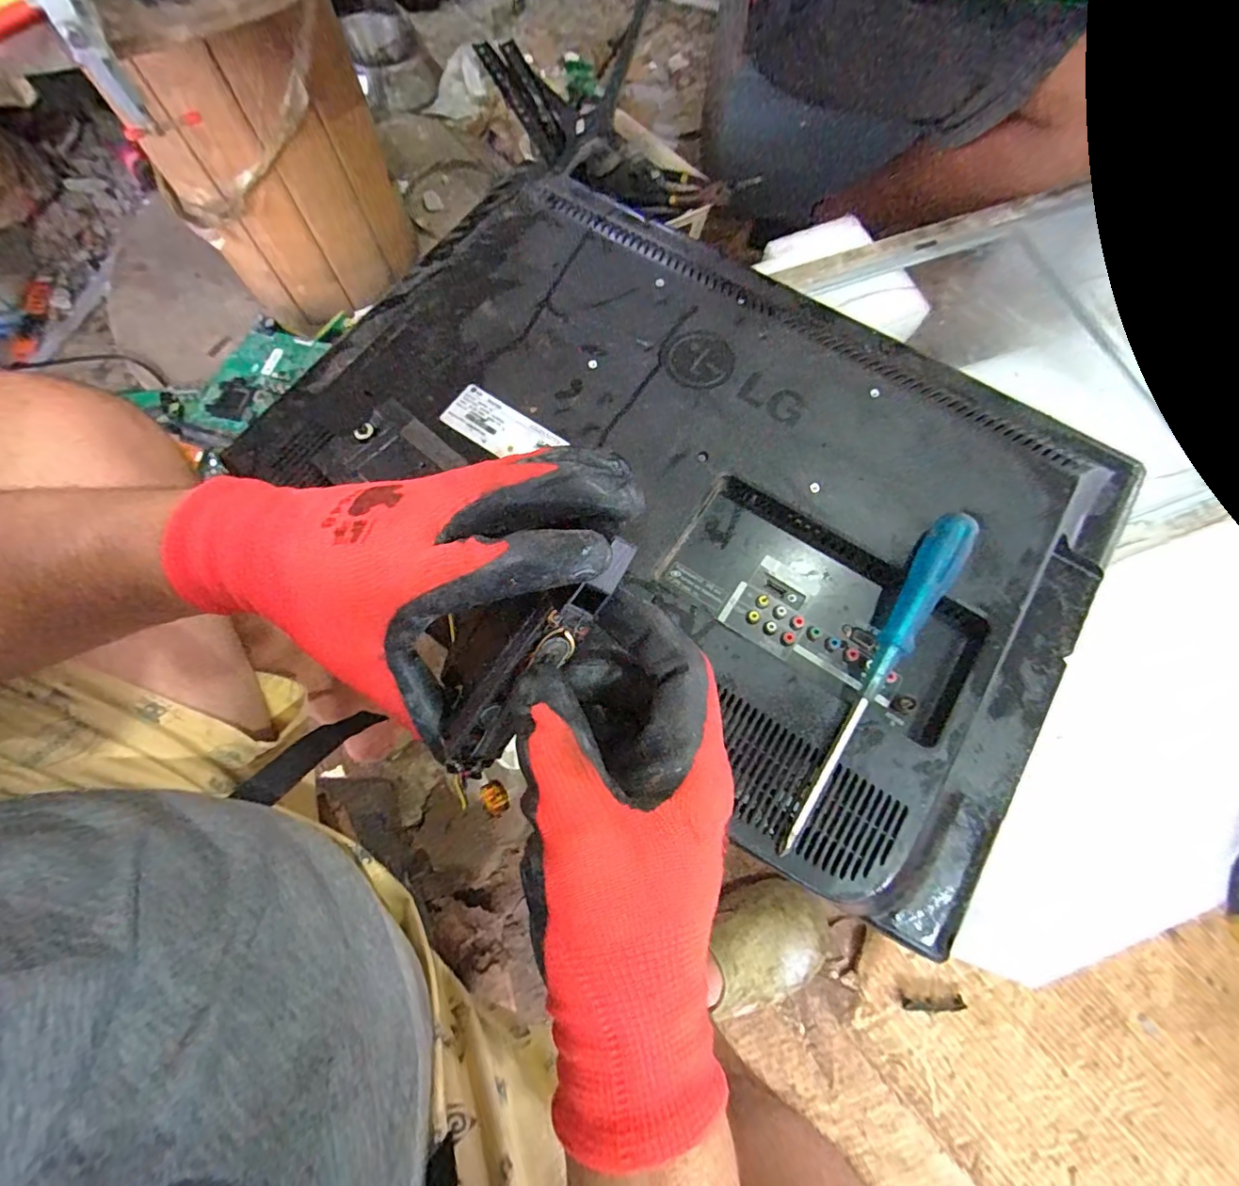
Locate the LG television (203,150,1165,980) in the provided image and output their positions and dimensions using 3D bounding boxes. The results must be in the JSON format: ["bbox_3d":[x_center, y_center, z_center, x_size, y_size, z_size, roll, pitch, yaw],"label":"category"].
[{"bbox_3d":[0.052,-0.103,0.413,0.627,0.046,0.403,34,75,11],"label":"LG television"}]

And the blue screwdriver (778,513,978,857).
[{"bbox_3d":[0.166,0.052,0.336,0.024,0.025,0.243,30,75,10],"label":"blue screwdriver"}]

